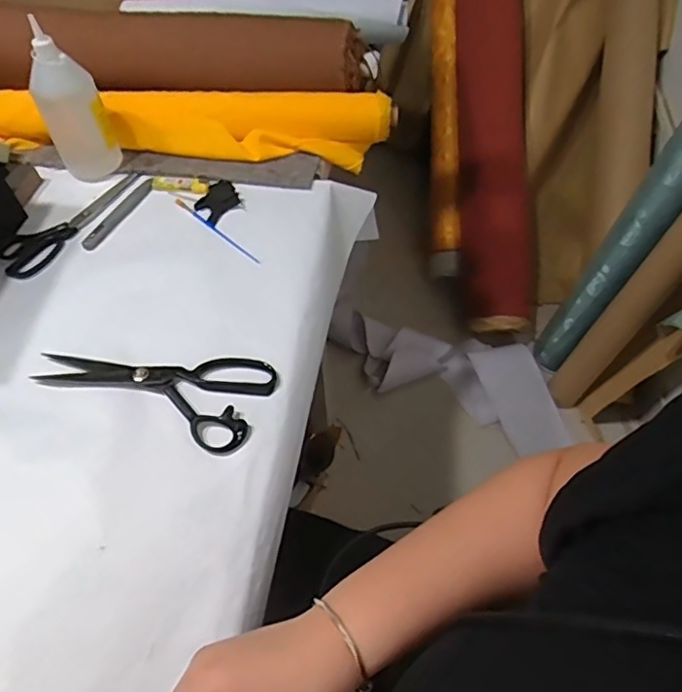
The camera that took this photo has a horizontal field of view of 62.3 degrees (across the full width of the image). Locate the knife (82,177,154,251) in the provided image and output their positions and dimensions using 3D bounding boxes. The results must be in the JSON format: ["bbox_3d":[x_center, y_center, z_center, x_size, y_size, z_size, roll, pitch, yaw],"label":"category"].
[{"bbox_3d":[-0.290,-0.174,0.741,0.022,0.006,0.134,23,59,16],"label":"knife"}]

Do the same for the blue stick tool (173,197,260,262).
[{"bbox_3d":[-0.158,-0.149,0.723,0.163,0.004,0.009,38,66,22],"label":"blue stick tool"}]

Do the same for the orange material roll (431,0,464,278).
[{"bbox_3d":[0.320,-0.989,1.606,0.128,0.112,1.586,2,84,3],"label":"orange material roll"}]

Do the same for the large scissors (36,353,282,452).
[{"bbox_3d":[-0.195,0.036,0.590,0.240,0.011,0.101,14,57,11],"label":"large scissors"}]

